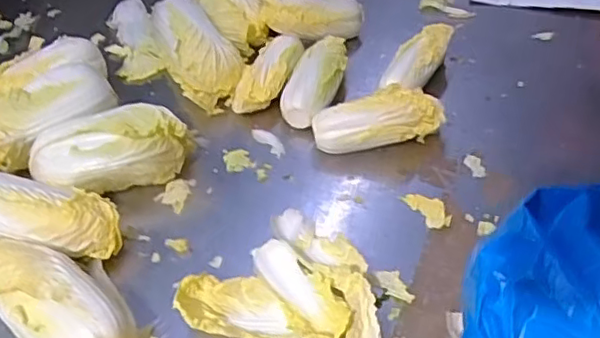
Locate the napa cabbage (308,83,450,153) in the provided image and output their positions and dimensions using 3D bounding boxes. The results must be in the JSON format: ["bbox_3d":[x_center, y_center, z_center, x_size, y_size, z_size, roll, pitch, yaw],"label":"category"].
[{"bbox_3d":[0.082,-0.051,0.636,0.136,0.048,0.055,-7,49,-1],"label":"napa cabbage"}]

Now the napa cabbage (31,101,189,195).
[{"bbox_3d":[-0.191,-0.015,0.618,0.148,0.079,0.063,-18,50,-10],"label":"napa cabbage"}]

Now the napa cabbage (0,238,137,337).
[{"bbox_3d":[-0.205,0.114,0.513,0.159,0.070,0.084,29,58,26],"label":"napa cabbage"}]

